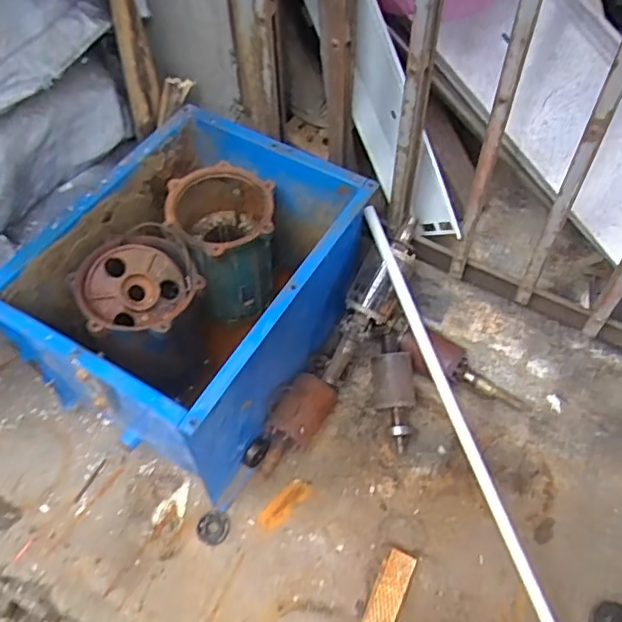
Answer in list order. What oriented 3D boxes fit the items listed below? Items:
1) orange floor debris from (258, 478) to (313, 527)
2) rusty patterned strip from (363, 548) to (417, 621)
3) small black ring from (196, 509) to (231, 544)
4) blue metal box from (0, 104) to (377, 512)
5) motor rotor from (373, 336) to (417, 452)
[{"bbox_3d":[-0.039,0.296,0.905,0.034,0.004,0.091,38,63,22],"label":"orange floor debris"},{"bbox_3d":[0.101,0.412,0.819,0.040,0.016,0.156,22,58,14],"label":"rusty patterned strip"},{"bbox_3d":[-0.147,0.323,0.885,0.048,0.010,0.050,0,56,-1],"label":"small black ring"},{"bbox_3d":[-0.161,-0.019,0.891,0.339,0.299,0.431,28,60,17],"label":"blue metal box"},{"bbox_3d":[0.136,0.132,0.957,0.070,0.078,0.181,-4,71,-2],"label":"motor rotor"}]

